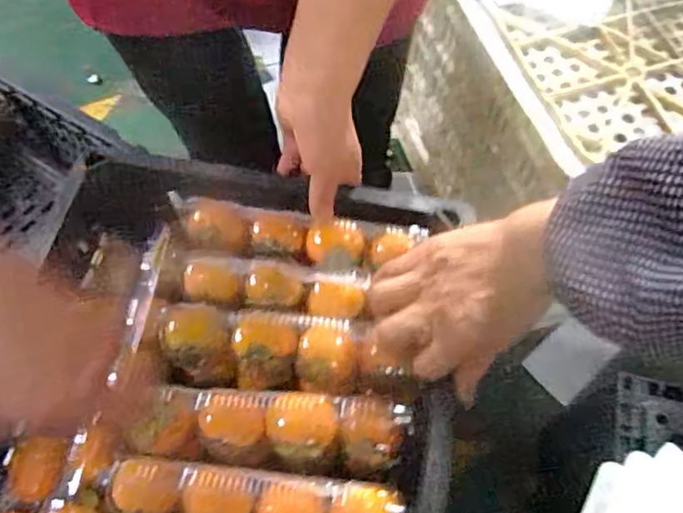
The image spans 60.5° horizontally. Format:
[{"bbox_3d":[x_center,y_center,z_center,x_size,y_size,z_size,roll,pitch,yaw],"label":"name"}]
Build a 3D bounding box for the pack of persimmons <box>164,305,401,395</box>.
[{"bbox_3d":[-0.051,0.076,0.461,0.185,0.057,0.056,4,61,7],"label":"pack of persimmons"}]

